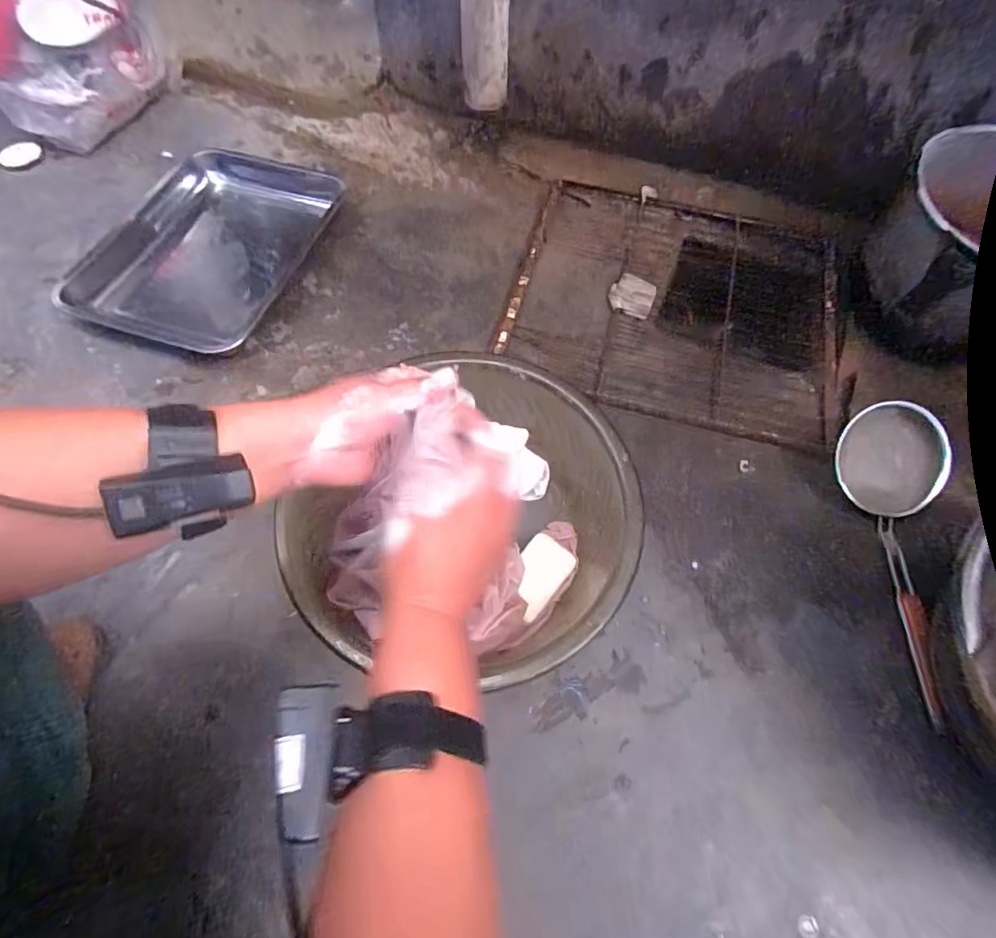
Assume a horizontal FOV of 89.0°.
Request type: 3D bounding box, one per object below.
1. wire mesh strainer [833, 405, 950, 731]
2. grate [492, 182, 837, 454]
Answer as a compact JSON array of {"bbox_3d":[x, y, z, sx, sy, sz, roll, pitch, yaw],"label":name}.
[{"bbox_3d":[0.470,0.086,0.559,0.100,0.074,0.339,4,64,-1],"label":"wire mesh strainer"},{"bbox_3d":[0.263,-0.253,0.760,0.463,0.017,0.406,15,64,5],"label":"grate"}]

